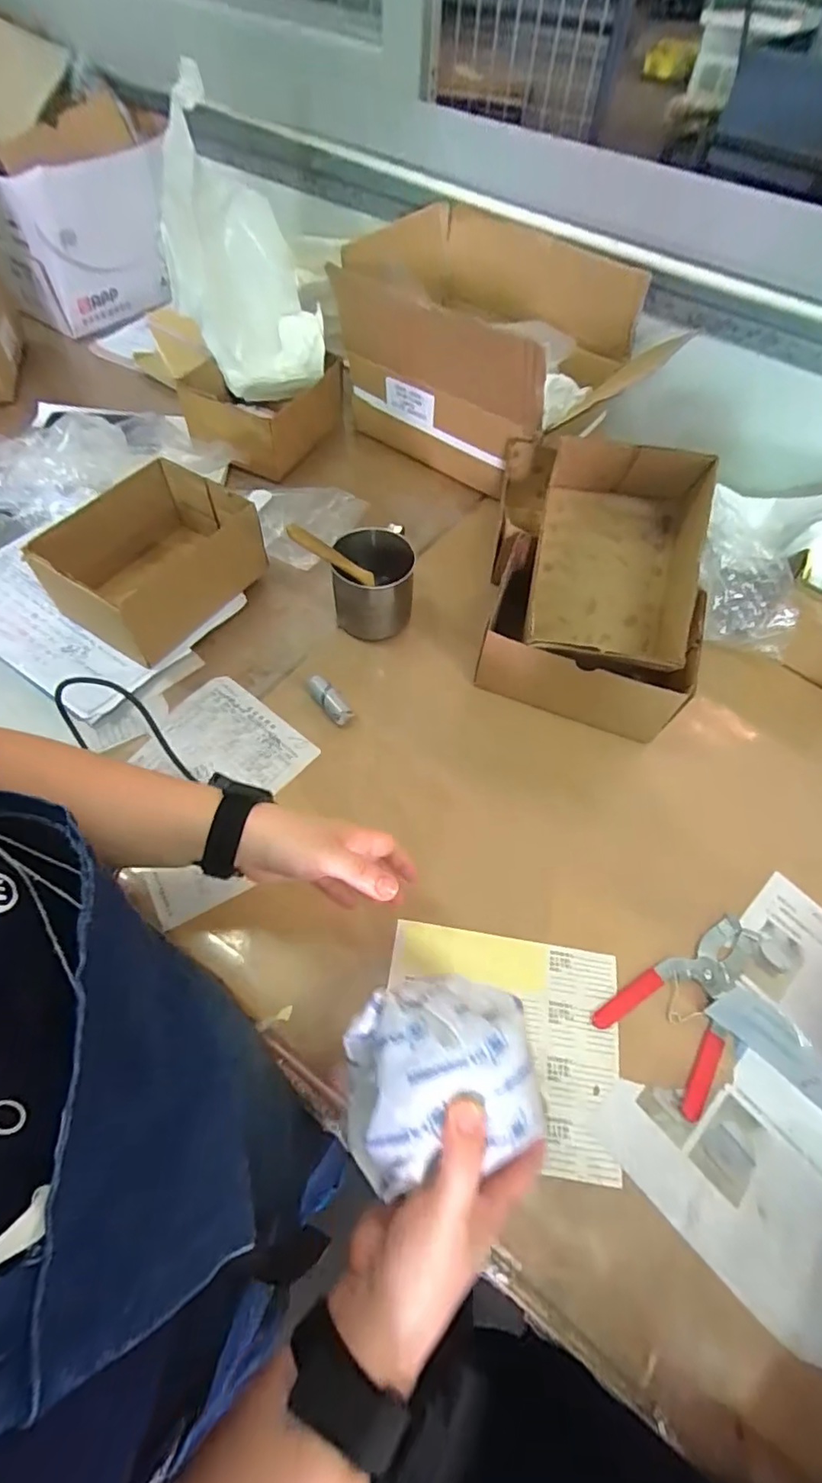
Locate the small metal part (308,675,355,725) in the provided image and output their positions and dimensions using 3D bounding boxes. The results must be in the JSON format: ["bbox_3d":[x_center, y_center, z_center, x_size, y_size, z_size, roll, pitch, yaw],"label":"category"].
[{"bbox_3d":[-0.085,-0.043,0.590,0.020,0.022,0.058,-38,68,-22],"label":"small metal part"}]

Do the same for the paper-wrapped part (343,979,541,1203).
[{"bbox_3d":[0.015,0.189,0.326,0.103,0.070,0.096,2,63,-3],"label":"paper-wrapped part"}]

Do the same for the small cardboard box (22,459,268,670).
[{"bbox_3d":[-0.283,-0.203,0.626,0.136,0.098,0.211,33,62,16],"label":"small cardboard box"}]

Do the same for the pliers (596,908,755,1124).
[{"bbox_3d":[0.238,0.207,0.476,0.095,0.014,0.162,41,66,19],"label":"pliers"}]

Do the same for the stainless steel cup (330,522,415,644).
[{"bbox_3d":[-0.040,-0.175,0.635,0.087,0.082,0.097,4,59,-1],"label":"stainless steel cup"}]

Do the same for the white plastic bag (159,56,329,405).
[{"bbox_3d":[-0.235,-0.638,0.760,0.167,0.233,0.287,-18,62,-13],"label":"white plastic bag"}]

